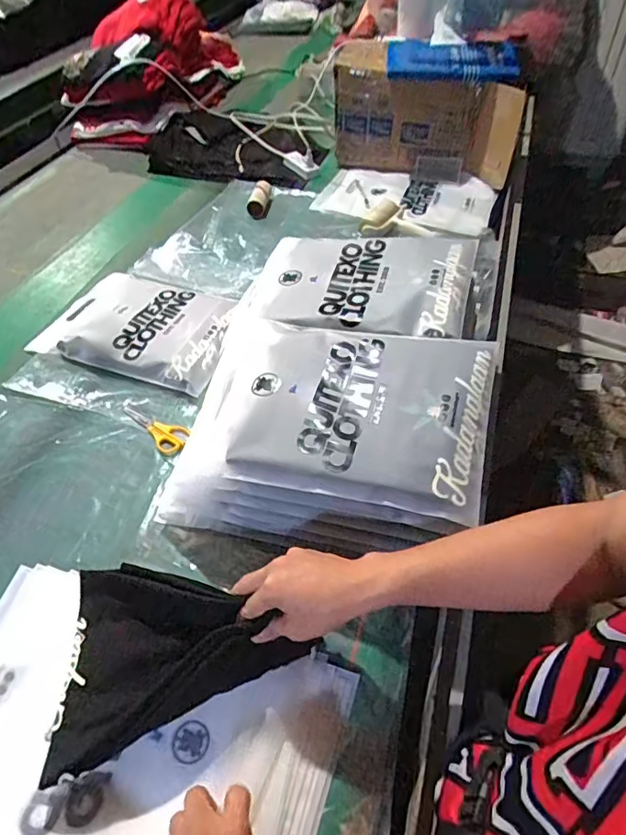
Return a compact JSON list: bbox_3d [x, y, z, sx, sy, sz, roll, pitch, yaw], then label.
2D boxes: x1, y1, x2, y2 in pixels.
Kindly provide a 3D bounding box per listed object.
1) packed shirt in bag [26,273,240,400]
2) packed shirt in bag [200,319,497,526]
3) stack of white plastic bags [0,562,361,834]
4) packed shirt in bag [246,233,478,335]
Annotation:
[{"bbox_3d":[-0.297,-0.169,0.921,0.356,0.026,0.230,15,52,18],"label":"packed shirt in bag"},{"bbox_3d":[0.037,-0.026,0.608,0.326,0.017,0.236,13,51,12],"label":"packed shirt in bag"},{"bbox_3d":[-0.191,0.319,0.516,0.407,0.031,0.255,11,51,15],"label":"stack of white plastic bags"},{"bbox_3d":[0.063,-0.195,0.750,0.316,0.036,0.222,8,50,13],"label":"packed shirt in bag"}]

